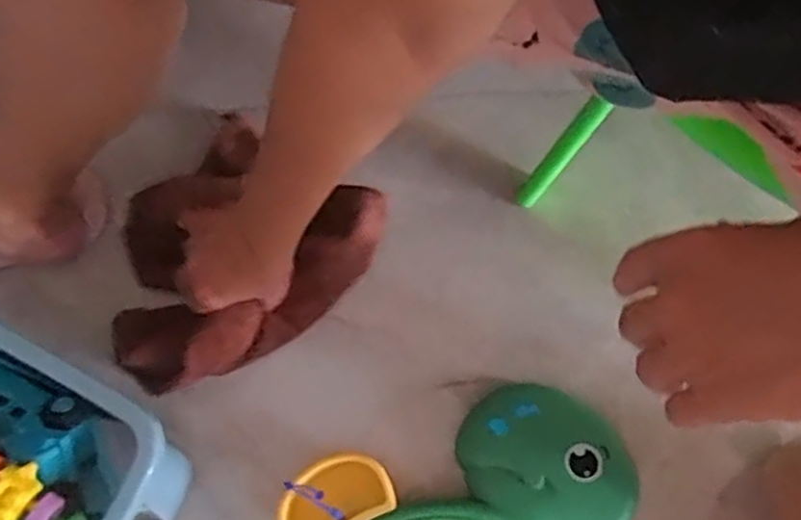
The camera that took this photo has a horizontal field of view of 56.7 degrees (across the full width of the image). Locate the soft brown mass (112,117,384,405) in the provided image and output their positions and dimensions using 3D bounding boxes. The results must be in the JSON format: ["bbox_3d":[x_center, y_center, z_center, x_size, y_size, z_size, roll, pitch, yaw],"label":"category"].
[{"bbox_3d":[-0.148,-0.007,0.627,0.182,0.053,0.236,38,74,16],"label":"soft brown mass"}]

